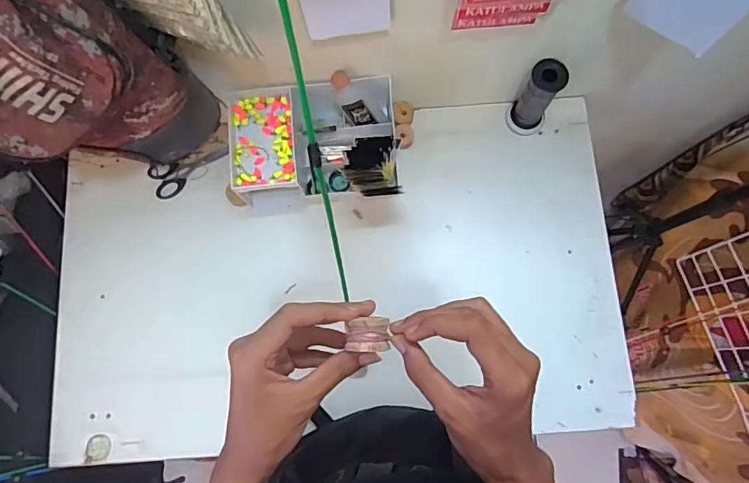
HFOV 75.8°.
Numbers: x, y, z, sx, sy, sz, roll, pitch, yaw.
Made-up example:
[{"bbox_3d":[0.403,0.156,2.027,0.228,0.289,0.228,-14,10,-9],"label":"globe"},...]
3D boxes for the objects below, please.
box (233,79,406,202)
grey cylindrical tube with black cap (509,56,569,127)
[{"bbox_3d":[-0.085,-0.146,0.710,0.240,0.117,0.166,1,78,1],"label":"box"},{"bbox_3d":[0.244,-0.218,0.723,0.054,0.122,0.053,29,80,7],"label":"grey cylindrical tube with black cap"}]

